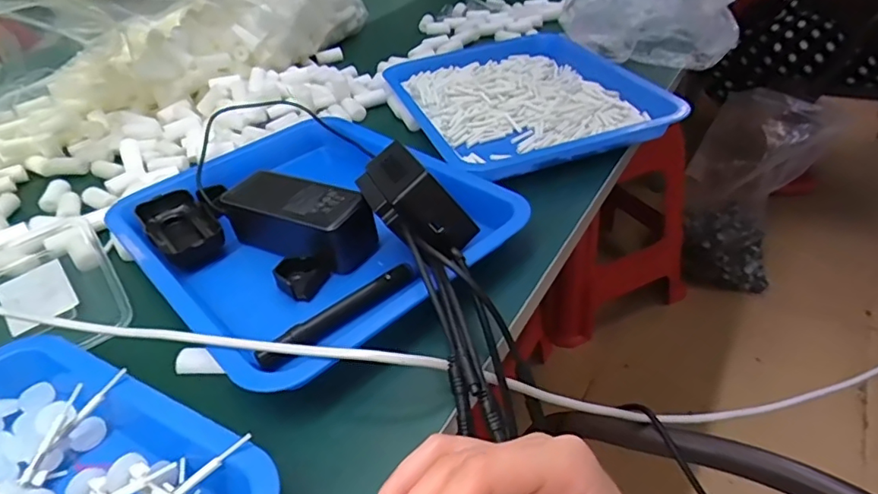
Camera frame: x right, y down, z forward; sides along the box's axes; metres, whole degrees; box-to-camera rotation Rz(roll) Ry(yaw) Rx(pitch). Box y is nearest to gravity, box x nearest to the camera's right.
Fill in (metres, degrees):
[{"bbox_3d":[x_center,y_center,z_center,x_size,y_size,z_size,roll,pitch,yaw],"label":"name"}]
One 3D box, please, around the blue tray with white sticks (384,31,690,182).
[{"bbox_3d":[0.090,-0.191,0.656,0.267,0.037,0.350,-16,39,-11],"label":"blue tray with white sticks"}]

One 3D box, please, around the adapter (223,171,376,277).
[{"bbox_3d":[-0.121,-0.026,0.463,0.133,0.042,0.062,19,45,29],"label":"adapter"}]

